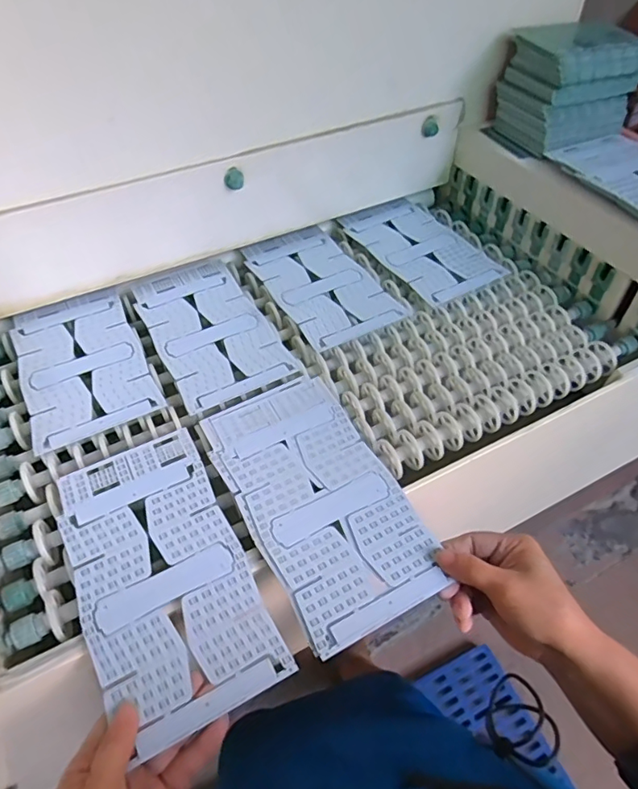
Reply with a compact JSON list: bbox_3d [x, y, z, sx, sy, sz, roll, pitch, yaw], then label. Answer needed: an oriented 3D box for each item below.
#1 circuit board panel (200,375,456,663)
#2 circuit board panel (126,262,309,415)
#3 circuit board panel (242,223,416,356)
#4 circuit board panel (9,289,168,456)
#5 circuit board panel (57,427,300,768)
[{"bbox_3d":[-0.002,0.085,0.456,0.133,0.004,0.246,-24,54,-19],"label":"circuit board panel"},{"bbox_3d":[-0.133,-0.085,0.609,0.129,0.006,0.238,-24,53,-17],"label":"circuit board panel"},{"bbox_3d":[0.002,-0.150,0.665,0.135,0.007,0.227,-24,53,-18],"label":"circuit board panel"},{"bbox_3d":[-0.268,-0.040,0.573,0.128,0.008,0.219,-23,53,-17],"label":"circuit board panel"},{"bbox_3d":[-0.129,0.139,0.414,0.125,0.005,0.240,-21,53,-19],"label":"circuit board panel"}]

